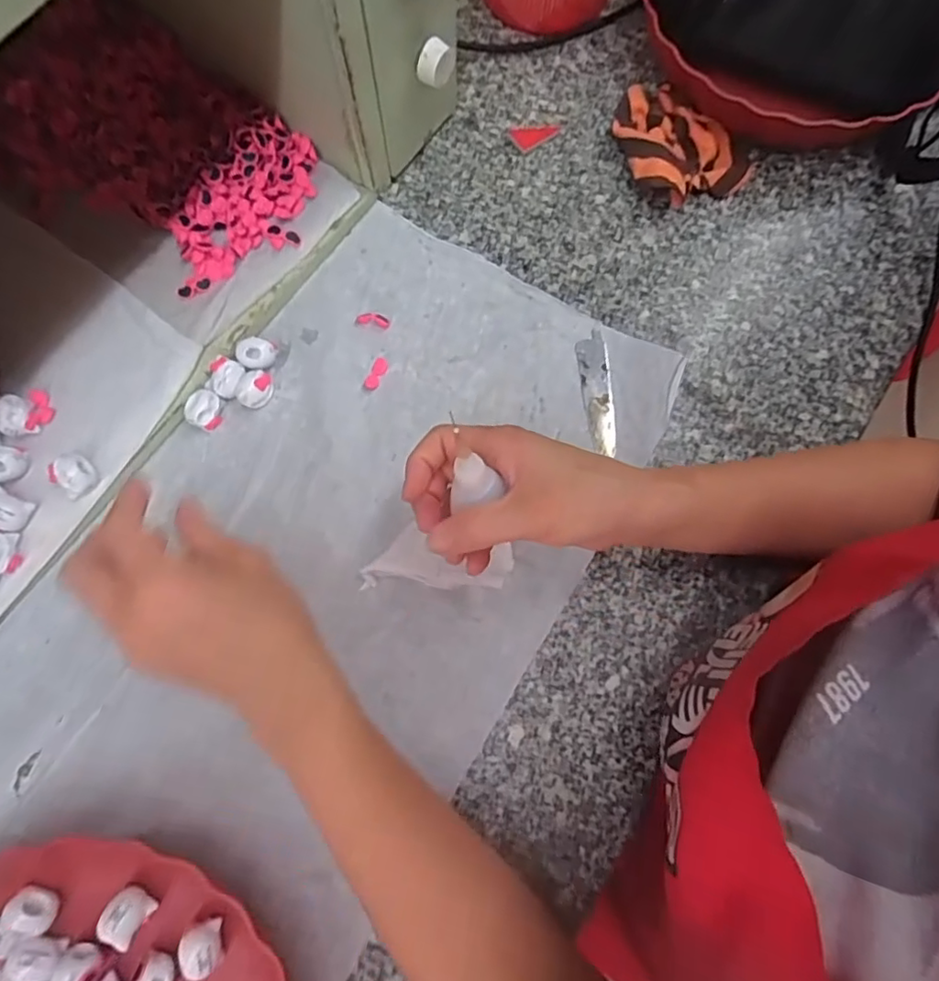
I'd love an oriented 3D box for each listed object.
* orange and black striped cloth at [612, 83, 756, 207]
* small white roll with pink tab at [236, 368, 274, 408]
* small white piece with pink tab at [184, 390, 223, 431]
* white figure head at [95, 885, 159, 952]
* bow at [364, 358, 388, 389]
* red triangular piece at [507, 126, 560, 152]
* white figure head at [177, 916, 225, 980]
[{"bbox_3d":[0.157,-0.261,0.447,0.108,0.022,0.079,40,79,8],"label":"orange and black striped cloth"},{"bbox_3d":[-0.145,-0.069,0.400,0.019,0.019,0.023,14,77,2],"label":"small white roll with pink tab"},{"bbox_3d":[-0.180,-0.054,0.395,0.019,0.019,0.024,-3,77,-2],"label":"small white piece with pink tab"},{"bbox_3d":[-0.191,0.236,0.324,0.022,0.018,0.023,31,78,6],"label":"white figure head"},{"bbox_3d":[-0.066,-0.082,0.413,0.010,0.004,0.025,21,78,6],"label":"bow"},{"bbox_3d":[0.052,-0.282,0.459,0.036,0.004,0.023,-31,78,-6],"label":"red triangular piece"},{"bbox_3d":[-0.148,0.253,0.324,0.020,0.020,0.024,-1,77,-1],"label":"white figure head"}]

